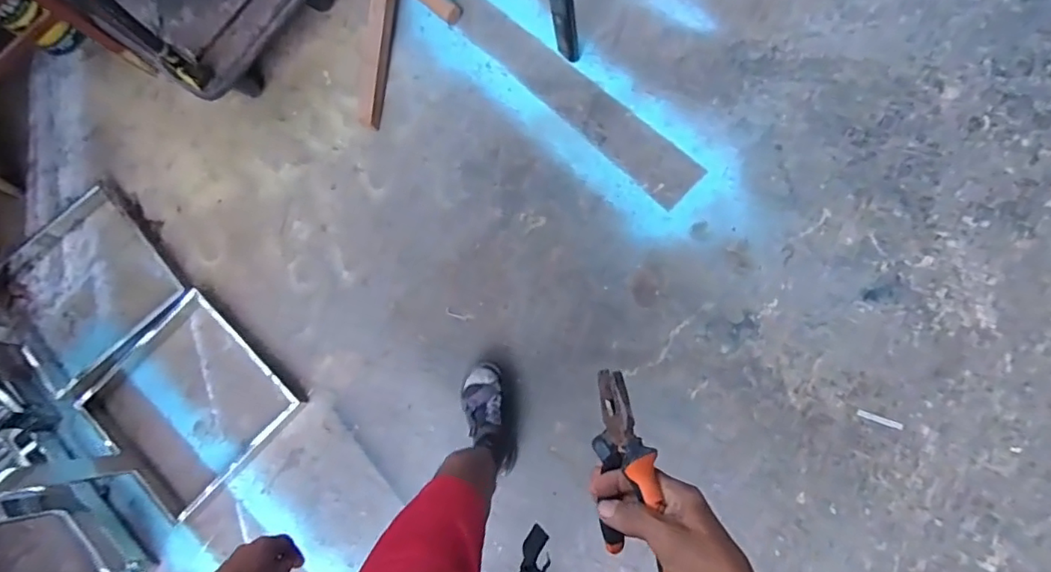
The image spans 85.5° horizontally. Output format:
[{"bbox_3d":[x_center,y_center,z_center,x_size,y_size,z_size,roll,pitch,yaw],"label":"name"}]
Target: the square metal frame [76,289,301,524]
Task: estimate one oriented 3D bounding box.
[{"bbox_3d":[-0.780,0.273,1.299,0.391,0.044,0.393,42,78,9],"label":"square metal frame"}]

